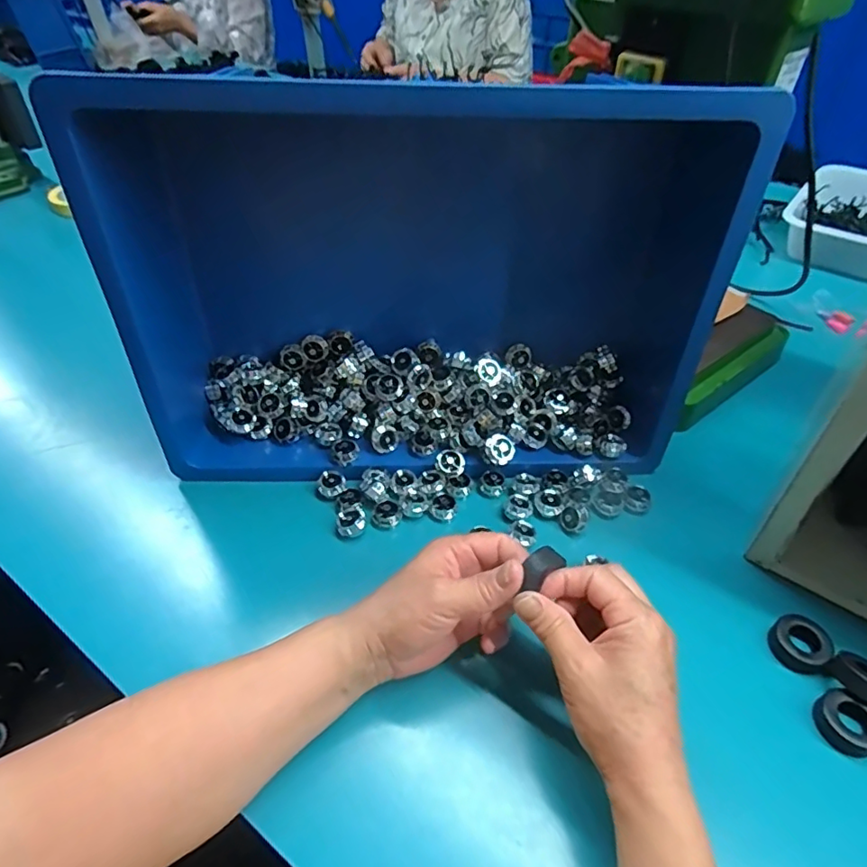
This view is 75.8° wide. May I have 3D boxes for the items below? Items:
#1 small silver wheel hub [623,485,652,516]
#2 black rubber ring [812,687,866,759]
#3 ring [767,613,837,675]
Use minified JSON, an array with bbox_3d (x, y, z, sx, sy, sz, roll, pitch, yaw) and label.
[{"bbox_3d":[0.176,0.058,0.482,0.023,0.013,0.024,0,45,1],"label":"small silver wheel hub"},{"bbox_3d":[0.264,0.182,0.353,0.033,0.017,0.036,0,45,1],"label":"black rubber ring"},{"bbox_3d":[0.257,0.145,0.390,0.039,0.014,0.035,-30,52,-25],"label":"ring"}]

